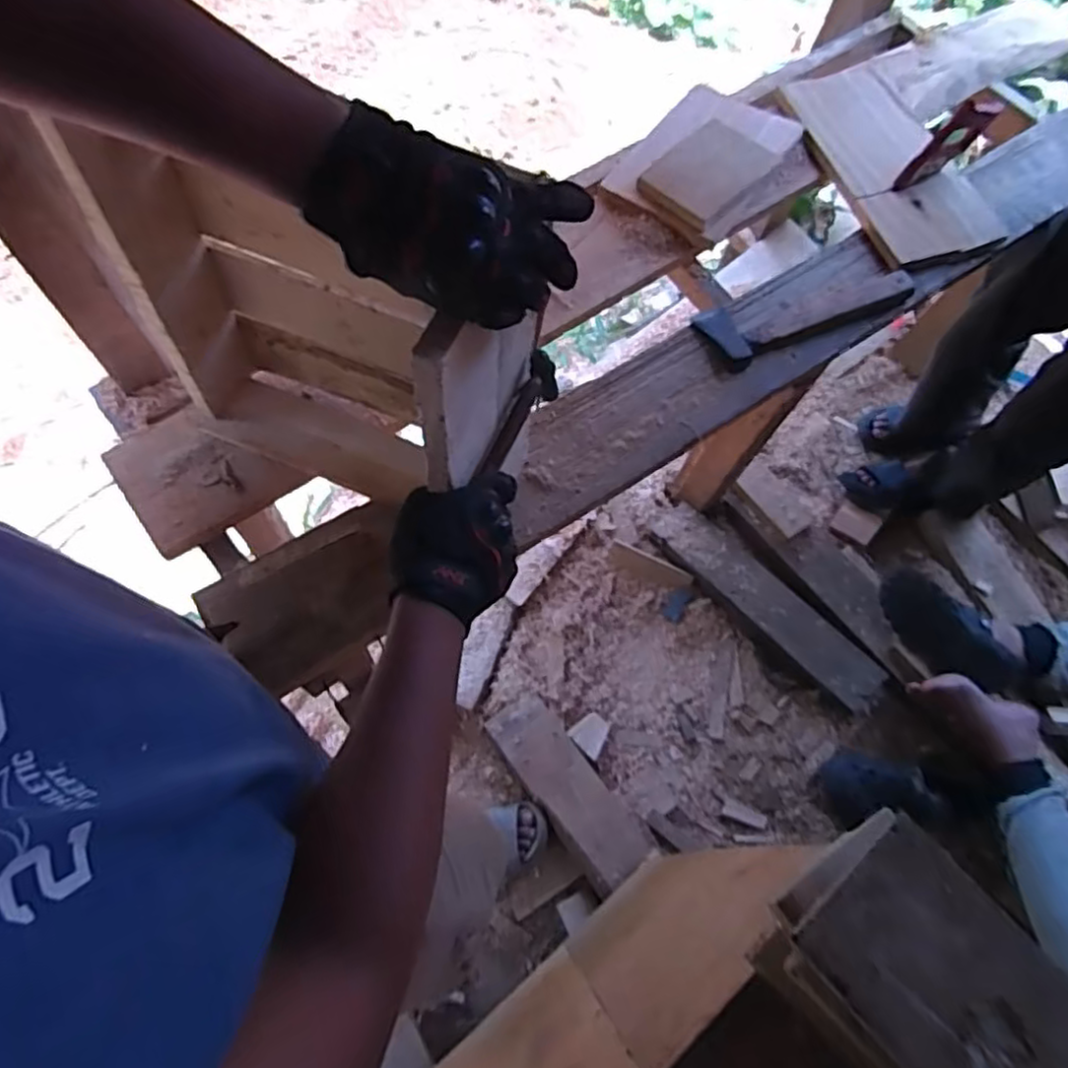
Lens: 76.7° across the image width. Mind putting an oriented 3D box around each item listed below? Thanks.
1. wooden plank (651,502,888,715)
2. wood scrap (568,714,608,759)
[{"bbox_3d":[0.517,0.145,1.522,0.145,0.046,0.602,-41,74,-17],"label":"wooden plank"},{"bbox_3d":[0.119,0.412,1.396,0.080,0.017,0.096,37,45,23],"label":"wood scrap"}]

